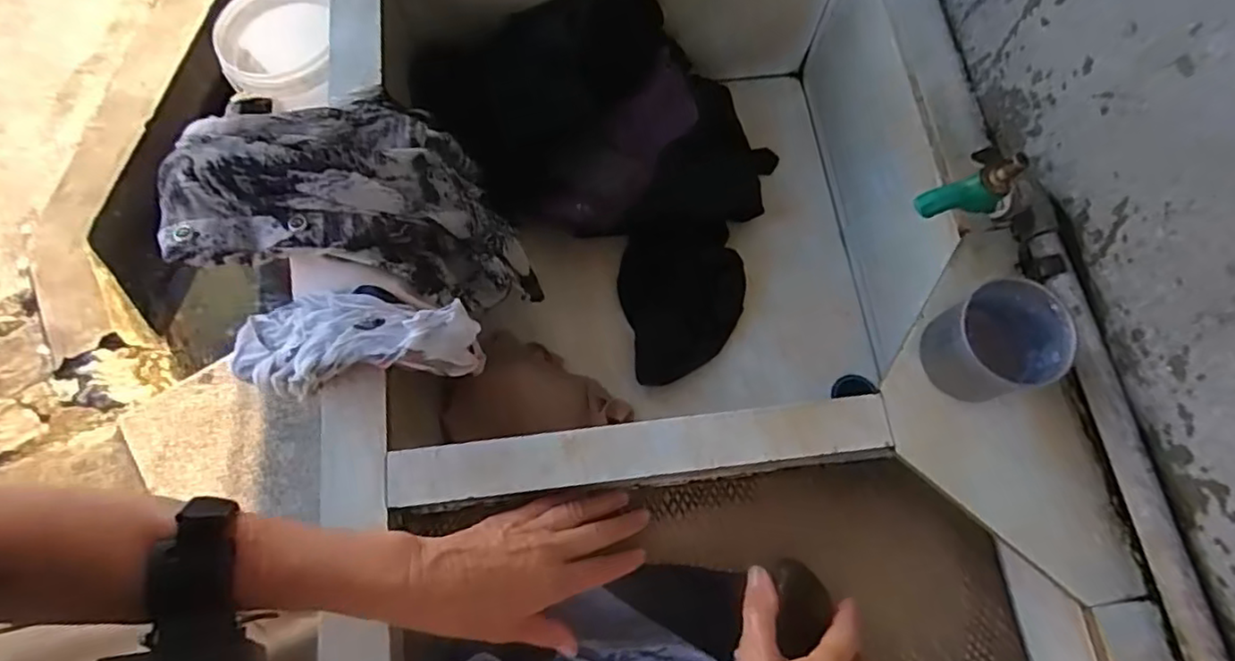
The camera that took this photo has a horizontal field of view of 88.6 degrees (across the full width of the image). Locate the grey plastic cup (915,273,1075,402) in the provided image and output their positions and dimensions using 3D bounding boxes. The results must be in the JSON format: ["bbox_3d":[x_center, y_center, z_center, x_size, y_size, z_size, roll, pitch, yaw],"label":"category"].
[{"bbox_3d":[0.250,0.013,0.429,0.074,0.071,0.068,0,72,1],"label":"grey plastic cup"}]

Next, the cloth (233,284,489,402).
[{"bbox_3d":[-0.188,0.007,0.441,0.174,0.045,0.058,-8,72,-1],"label":"cloth"}]

